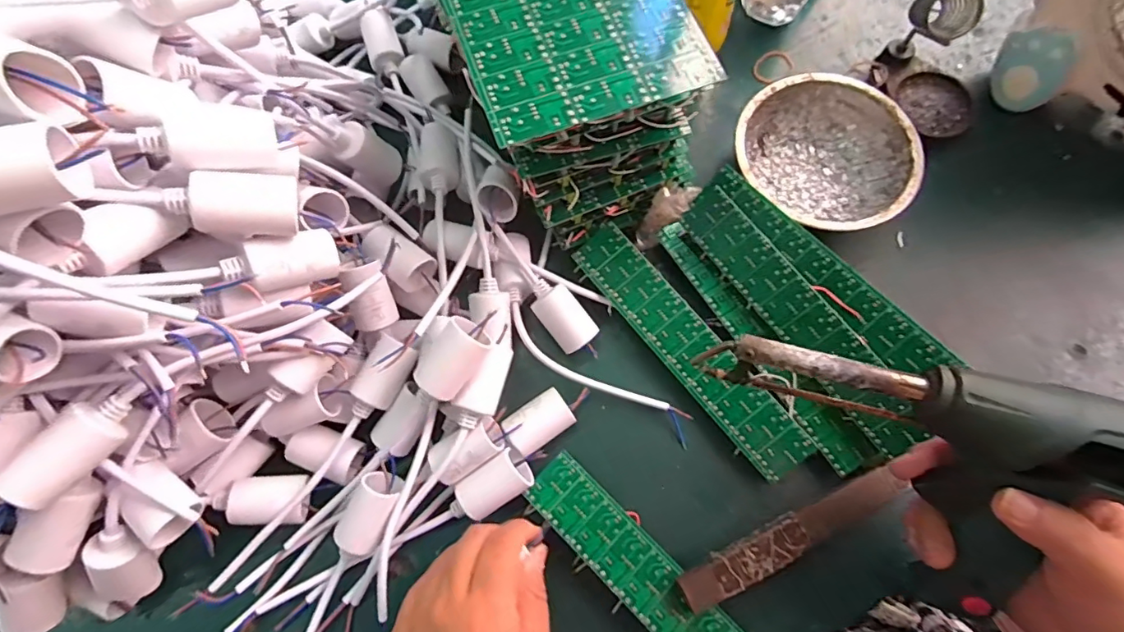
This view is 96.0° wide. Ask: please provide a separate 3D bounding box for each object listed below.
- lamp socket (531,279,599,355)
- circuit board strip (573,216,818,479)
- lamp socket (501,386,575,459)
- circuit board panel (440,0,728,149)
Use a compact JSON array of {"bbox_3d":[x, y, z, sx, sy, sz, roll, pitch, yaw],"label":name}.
[{"bbox_3d":[0.000,-0.001,0.357,0.029,0.024,0.053,-37,95,5],"label":"lamp socket"},{"bbox_3d":[0.087,0.020,0.349,0.038,0.011,0.202,-38,76,-9],"label":"circuit board strip"},{"bbox_3d":[-0.016,0.072,0.339,0.045,0.027,0.028,-34,76,-8],"label":"lamp socket"},{"bbox_3d":[-0.010,-0.183,0.261,0.112,0.006,0.199,-21,74,-4],"label":"circuit board panel"}]

